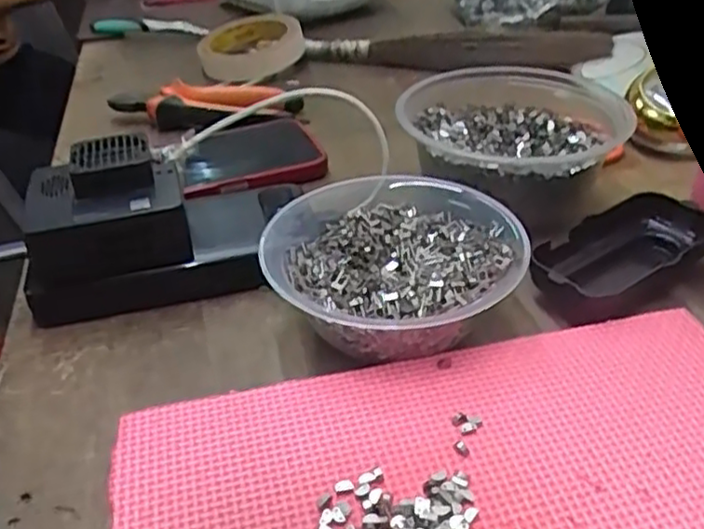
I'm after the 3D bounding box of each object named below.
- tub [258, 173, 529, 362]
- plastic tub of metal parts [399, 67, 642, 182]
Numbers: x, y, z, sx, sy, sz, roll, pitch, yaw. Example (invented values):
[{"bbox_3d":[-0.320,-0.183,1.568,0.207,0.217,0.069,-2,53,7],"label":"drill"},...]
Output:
[{"bbox_3d":[0.019,-0.001,0.352,0.116,0.040,0.127,-3,37,2],"label":"tub"},{"bbox_3d":[0.101,-0.082,0.447,0.136,0.042,0.135,-4,35,3],"label":"plastic tub of metal parts"}]

